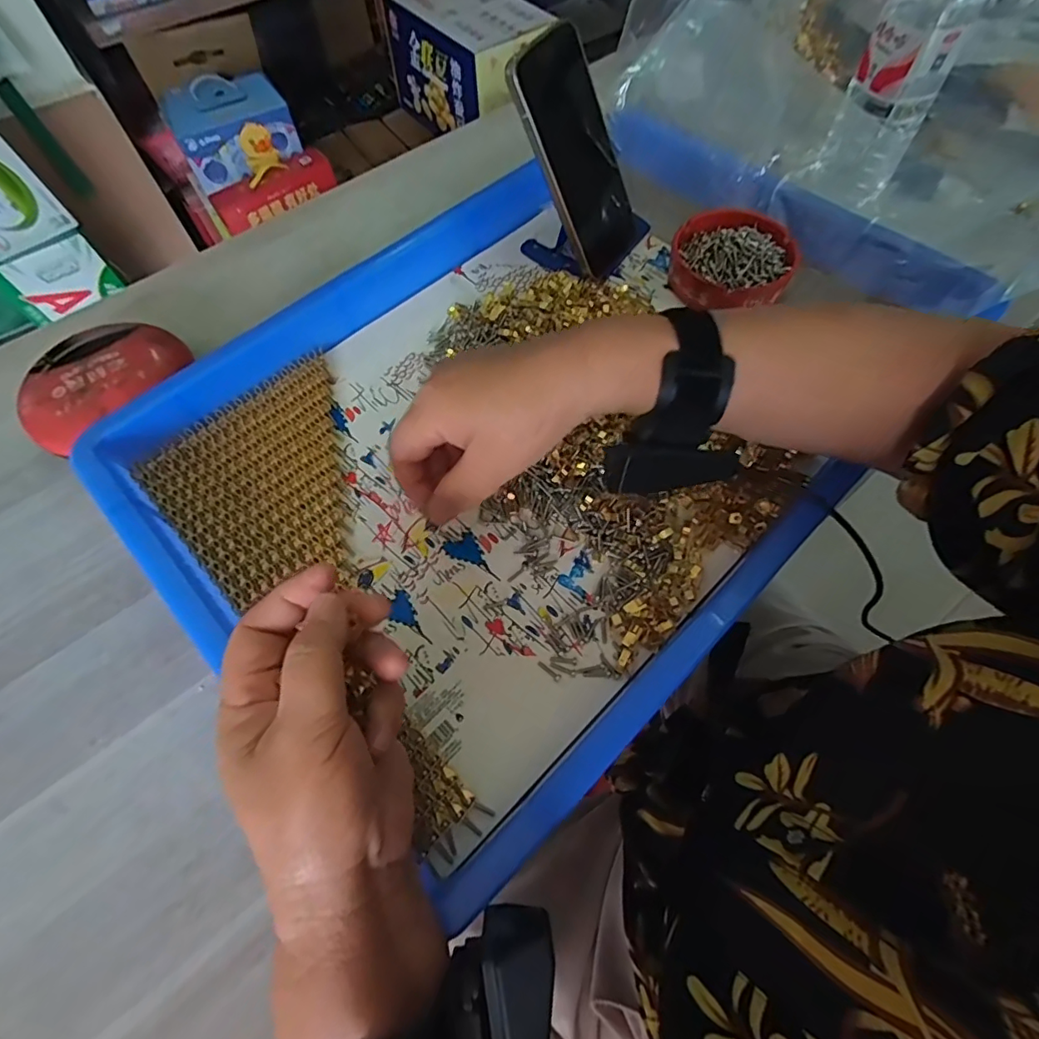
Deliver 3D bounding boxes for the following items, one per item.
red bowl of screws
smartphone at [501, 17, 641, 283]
[{"bbox_3d":[0.171,-0.209,0.430,0.093,0.030,0.095,-1,63,1],"label":"red bowl of screws"},{"bbox_3d":[0.043,-0.279,0.408,0.017,0.143,0.078,15,61,44],"label":"smartphone"}]

